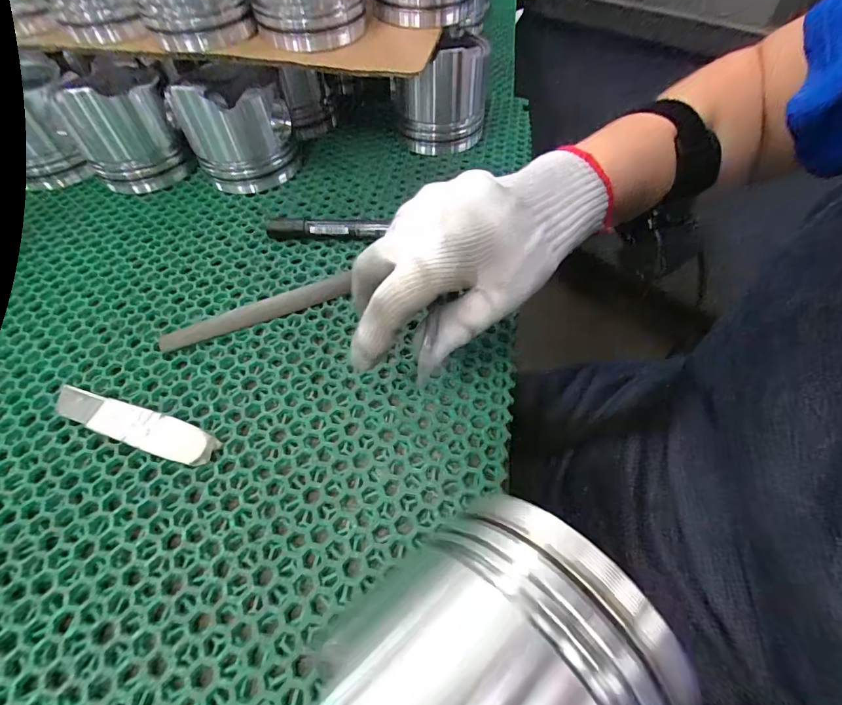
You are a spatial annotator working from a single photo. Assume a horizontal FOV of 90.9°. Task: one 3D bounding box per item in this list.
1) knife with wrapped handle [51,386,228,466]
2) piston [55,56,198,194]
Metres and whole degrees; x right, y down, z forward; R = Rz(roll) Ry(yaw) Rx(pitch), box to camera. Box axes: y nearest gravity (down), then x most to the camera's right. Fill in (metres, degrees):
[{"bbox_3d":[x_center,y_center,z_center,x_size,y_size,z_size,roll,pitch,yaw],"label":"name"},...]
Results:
[{"bbox_3d":[-0.169,0.043,0.245,0.111,0.009,0.022,16,56,12],"label":"knife with wrapped handle"},{"bbox_3d":[-0.276,-0.219,0.392,0.084,0.083,0.092,-19,57,-13],"label":"piston"}]

